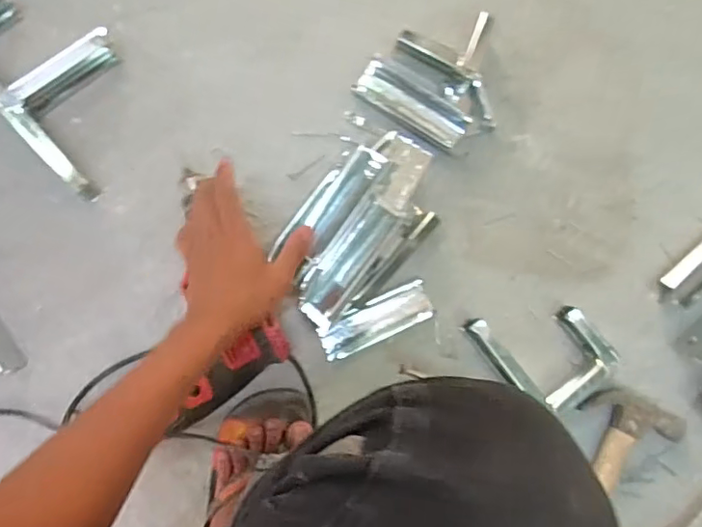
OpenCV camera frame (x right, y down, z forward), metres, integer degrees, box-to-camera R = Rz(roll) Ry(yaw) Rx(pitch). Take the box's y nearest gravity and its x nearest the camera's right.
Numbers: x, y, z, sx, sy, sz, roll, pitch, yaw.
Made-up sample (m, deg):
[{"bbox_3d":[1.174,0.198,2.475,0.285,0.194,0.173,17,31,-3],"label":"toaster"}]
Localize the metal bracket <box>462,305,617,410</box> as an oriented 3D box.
[{"bbox_3d":[0.222,0.096,0.661,0.117,0.045,0.147,-39,91,-6],"label":"metal bracket"}]

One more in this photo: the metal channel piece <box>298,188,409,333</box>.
[{"bbox_3d":[-0.002,0.001,0.623,0.057,0.031,0.150,36,85,-2],"label":"metal channel piece"}]

